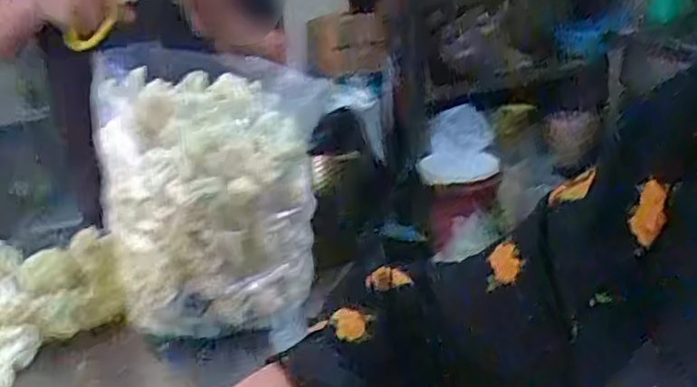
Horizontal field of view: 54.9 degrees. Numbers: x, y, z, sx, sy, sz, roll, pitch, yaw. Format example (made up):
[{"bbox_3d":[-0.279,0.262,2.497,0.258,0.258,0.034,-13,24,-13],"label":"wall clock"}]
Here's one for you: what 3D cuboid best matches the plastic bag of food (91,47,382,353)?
[{"bbox_3d":[-0.180,0.004,0.875,0.249,0.317,0.207,-11,23,-15],"label":"plastic bag of food"}]

